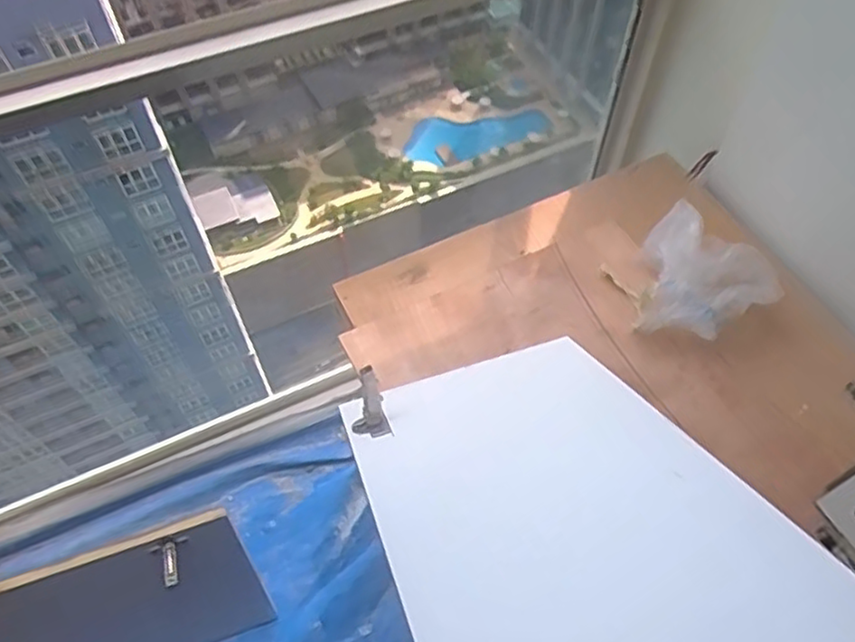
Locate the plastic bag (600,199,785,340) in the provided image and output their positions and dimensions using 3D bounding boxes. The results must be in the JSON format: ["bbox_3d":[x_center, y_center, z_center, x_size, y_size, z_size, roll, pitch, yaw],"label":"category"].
[{"bbox_3d":[0.353,-0.060,0.912,0.203,0.104,0.193,36,64,22],"label":"plastic bag"}]

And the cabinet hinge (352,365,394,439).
[{"bbox_3d":[-0.066,0.092,0.785,0.044,0.080,0.029,-5,14,-2],"label":"cabinet hinge"}]

